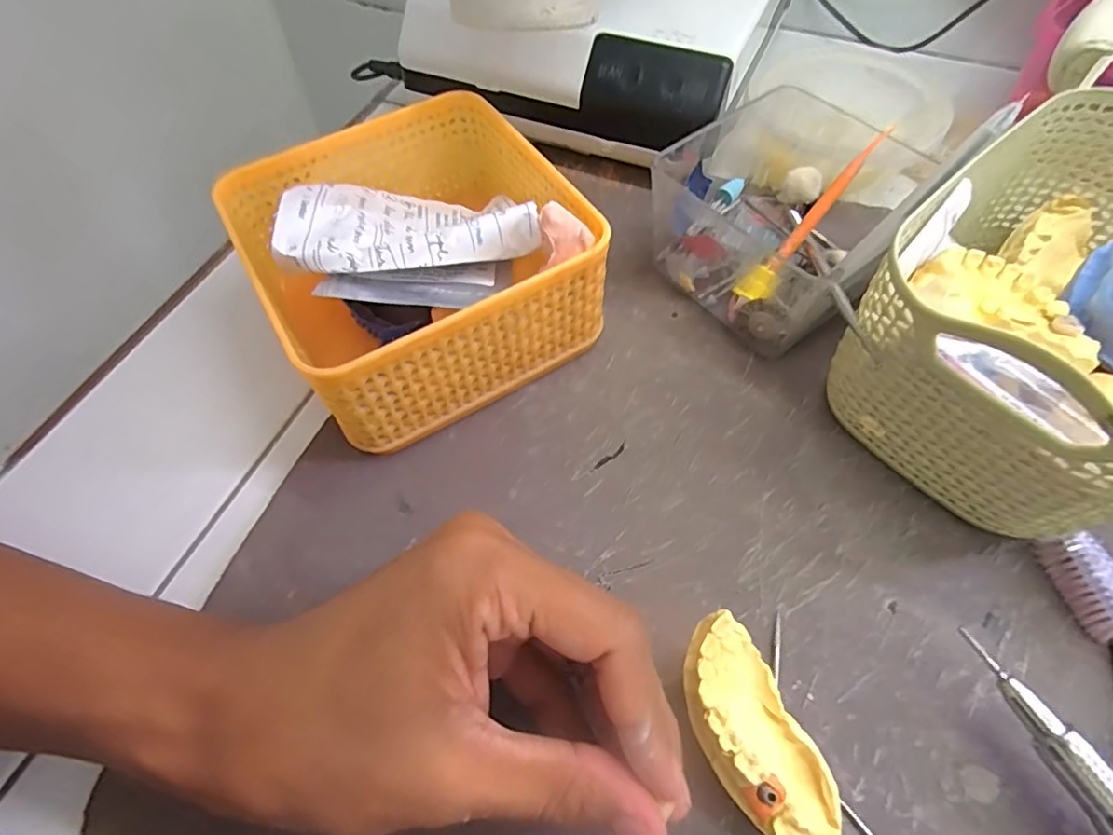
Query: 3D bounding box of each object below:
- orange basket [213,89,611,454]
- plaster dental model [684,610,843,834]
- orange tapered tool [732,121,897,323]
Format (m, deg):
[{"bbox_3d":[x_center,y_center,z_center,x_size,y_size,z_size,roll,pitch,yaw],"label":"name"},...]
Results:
[{"bbox_3d":[-0.059,-0.073,0.254,0.140,0.074,0.131,-28,63,-13],"label":"orange basket"},{"bbox_3d":[0.060,0.098,0.176,0.029,0.030,0.063,-26,62,-12],"label":"plaster dental model"},{"bbox_3d":[0.110,-0.084,0.248,0.015,0.011,0.097,45,108,24],"label":"orange tapered tool"}]

